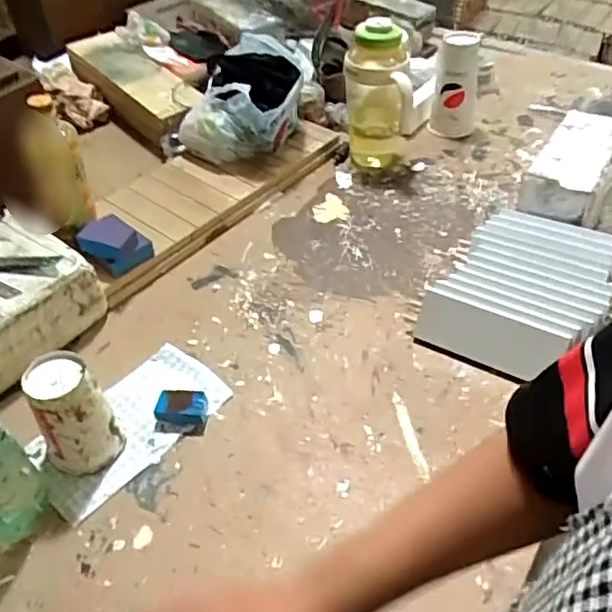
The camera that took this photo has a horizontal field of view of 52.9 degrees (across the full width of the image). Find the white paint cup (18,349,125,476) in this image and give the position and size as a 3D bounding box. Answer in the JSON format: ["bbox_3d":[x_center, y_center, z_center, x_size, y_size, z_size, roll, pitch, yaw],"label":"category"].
[{"bbox_3d":[-0.247,0.116,0.644,0.076,0.124,0.067,-30,48,-24],"label":"white paint cup"}]

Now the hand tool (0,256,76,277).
[{"bbox_3d":[-0.357,-0.051,0.770,0.131,0.012,0.033,1,46,1],"label":"hand tool"}]

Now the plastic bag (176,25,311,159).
[{"bbox_3d":[-0.109,-0.357,1.070,0.212,0.156,0.200,5,46,5],"label":"plastic bag"}]

